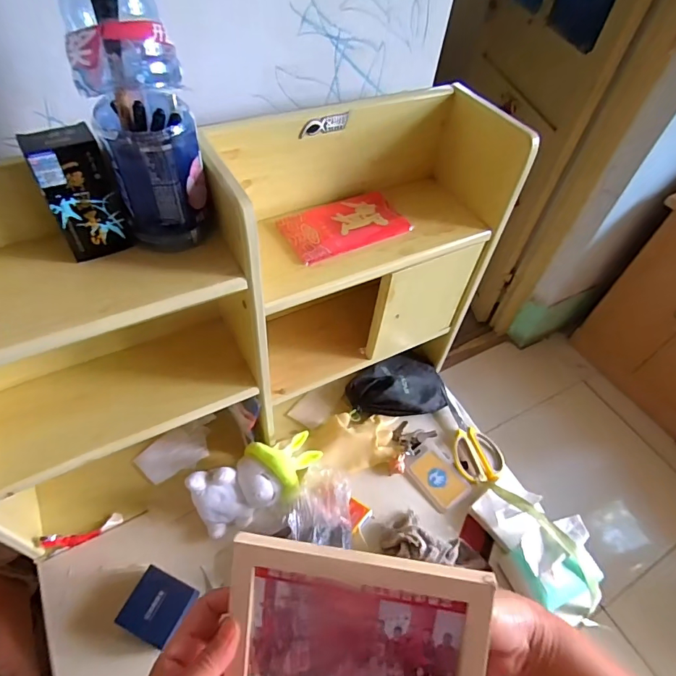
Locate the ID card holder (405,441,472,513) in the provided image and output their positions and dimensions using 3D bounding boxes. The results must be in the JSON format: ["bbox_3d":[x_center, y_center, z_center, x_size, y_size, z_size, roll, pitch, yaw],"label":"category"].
[{"bbox_3d":[0.172,0.235,0.758,0.069,0.015,0.104,-27,59,-25],"label":"ID card holder"}]

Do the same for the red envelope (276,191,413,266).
[{"bbox_3d":[0.010,-0.151,0.589,0.164,0.009,0.090,-22,57,-22],"label":"red envelope"}]

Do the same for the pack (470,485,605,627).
[{"bbox_3d":[0.311,0.327,0.685,0.124,0.071,0.202,-12,53,-15],"label":"pack"}]

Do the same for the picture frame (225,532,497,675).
[{"bbox_3d":[0.011,0.204,0.295,0.165,0.123,0.016,5,6,9],"label":"picture frame"}]

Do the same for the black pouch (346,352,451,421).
[{"bbox_3d":[0.113,0.087,0.846,0.186,0.050,0.123,-3,52,-9],"label":"black pouch"}]

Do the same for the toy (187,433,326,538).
[{"bbox_3d":[-0.119,0.223,0.689,0.203,0.095,0.095,-22,57,-22],"label":"toy"}]

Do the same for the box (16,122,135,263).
[{"bbox_3d":[-0.239,-0.134,0.413,0.056,0.112,0.033,-26,58,-24],"label":"box"}]

